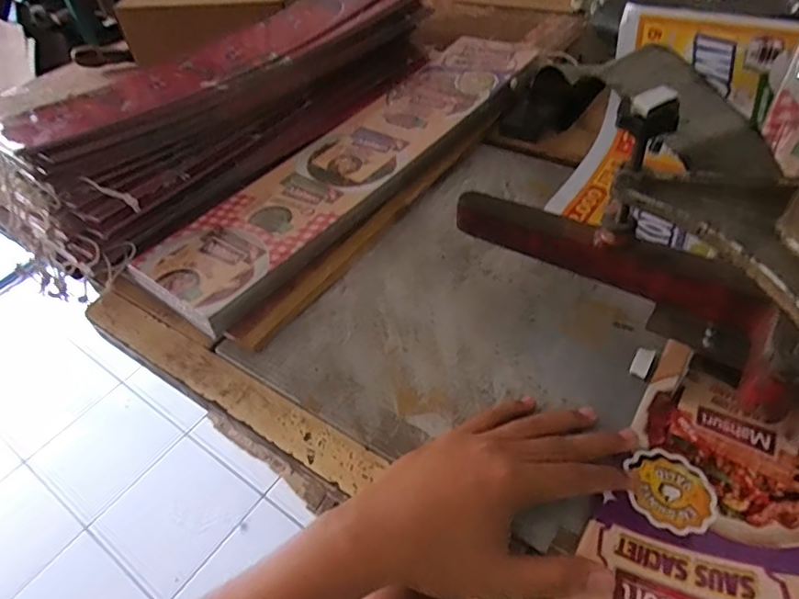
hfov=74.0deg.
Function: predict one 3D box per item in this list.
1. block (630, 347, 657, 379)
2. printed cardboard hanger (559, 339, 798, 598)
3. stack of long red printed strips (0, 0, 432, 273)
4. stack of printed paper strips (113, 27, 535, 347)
[{"bbox_3d":[0.187,0.049,0.409,0.013,0.006,0.027,22,53,25],"label":"block"},{"bbox_3d":[0.191,0.141,0.323,0.121,0.010,0.242,24,54,26],"label":"printed cardboard hanger"},{"bbox_3d":[-0.167,-0.254,0.634,0.157,0.096,0.558,21,52,24],"label":"stack of long red printed strips"},{"bbox_3d":[-0.030,-0.165,0.607,0.141,0.039,0.553,28,55,28],"label":"stack of printed paper strips"}]

